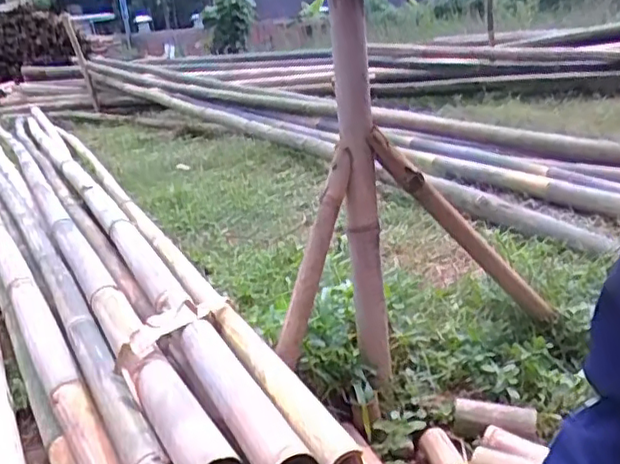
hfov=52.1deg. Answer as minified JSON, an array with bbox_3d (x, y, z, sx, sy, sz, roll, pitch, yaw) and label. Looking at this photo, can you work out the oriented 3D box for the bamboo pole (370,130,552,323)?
[{"bbox_3d":[0.280,0.006,1.156,0.566,0.042,0.038,41,-3,-28],"label":"bamboo pole"}]

